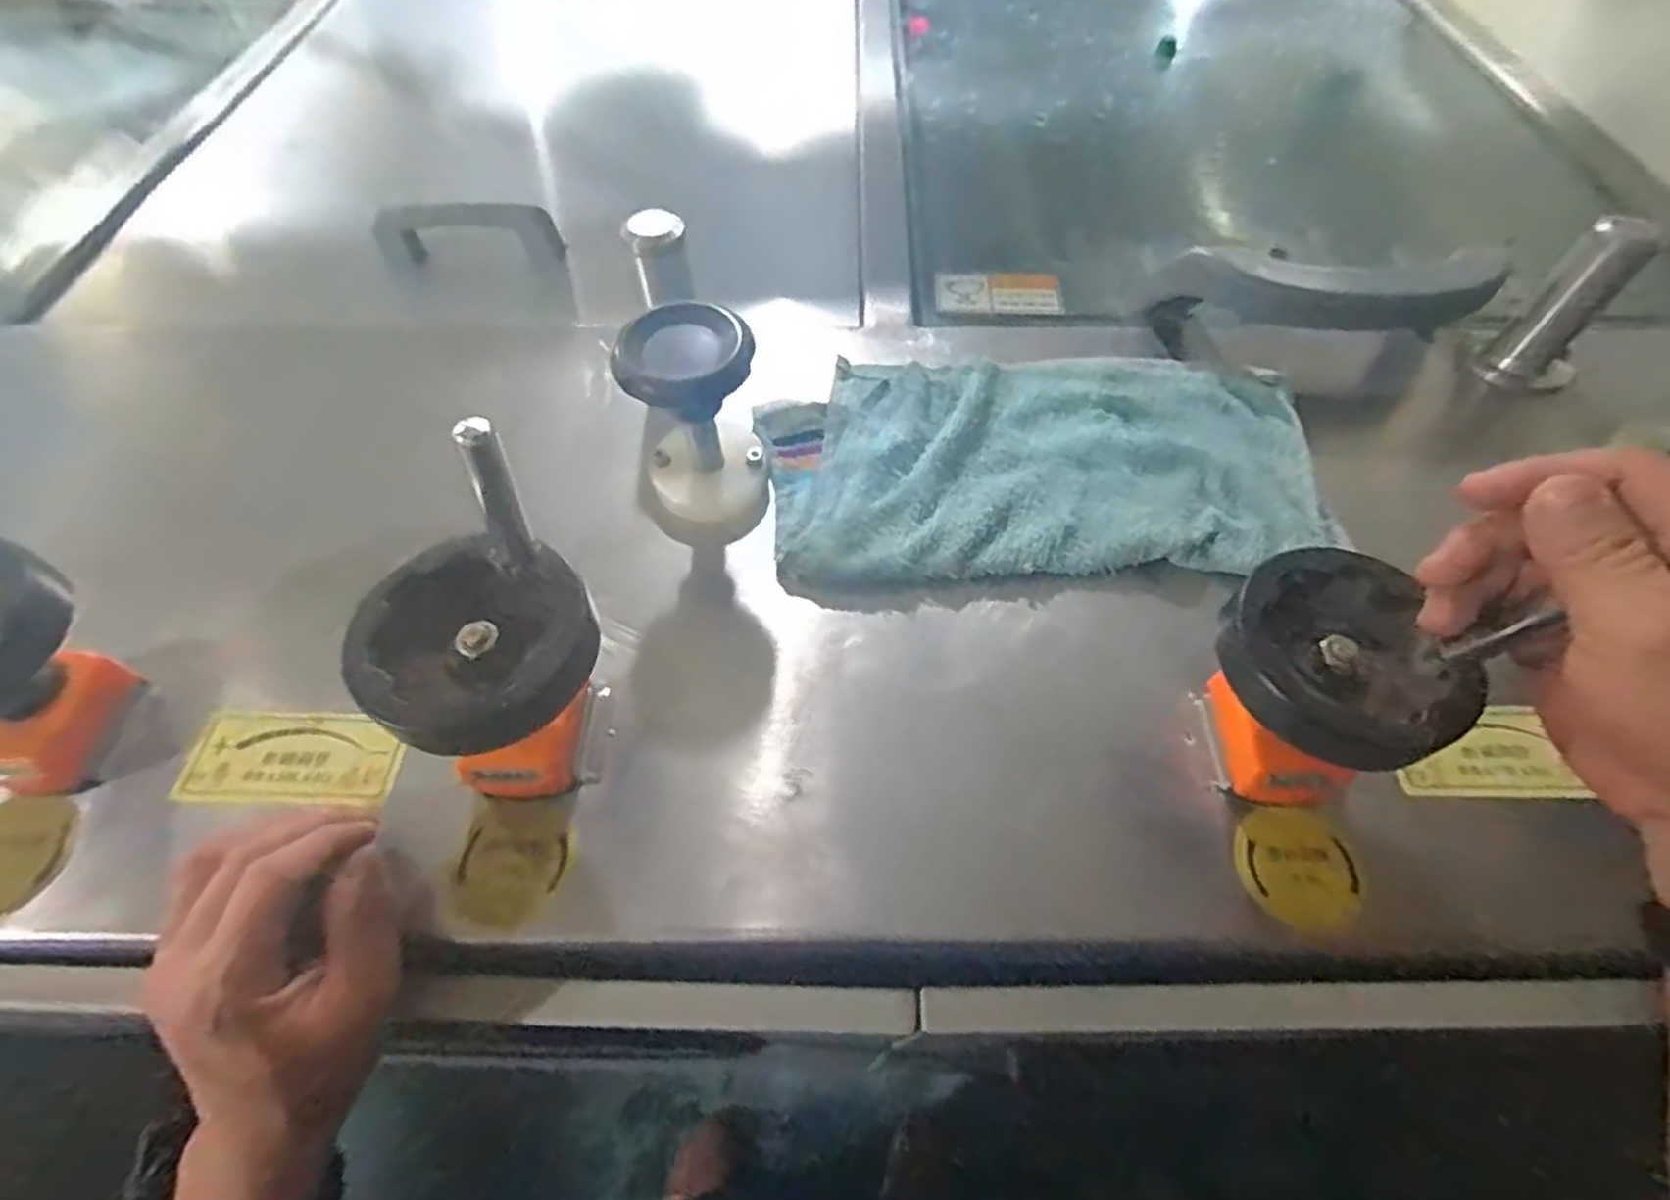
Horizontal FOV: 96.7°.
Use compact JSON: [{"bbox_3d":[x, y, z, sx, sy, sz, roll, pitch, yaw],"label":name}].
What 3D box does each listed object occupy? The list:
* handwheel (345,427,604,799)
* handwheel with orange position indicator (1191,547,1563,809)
[{"bbox_3d":[-0.154,0.021,0.328,0.096,0.148,0.097,-29,61,-18],"label":"handwheel"},{"bbox_3d":[0.224,0.036,0.346,0.085,0.105,0.093,-38,65,-22],"label":"handwheel with orange position indicator"}]

